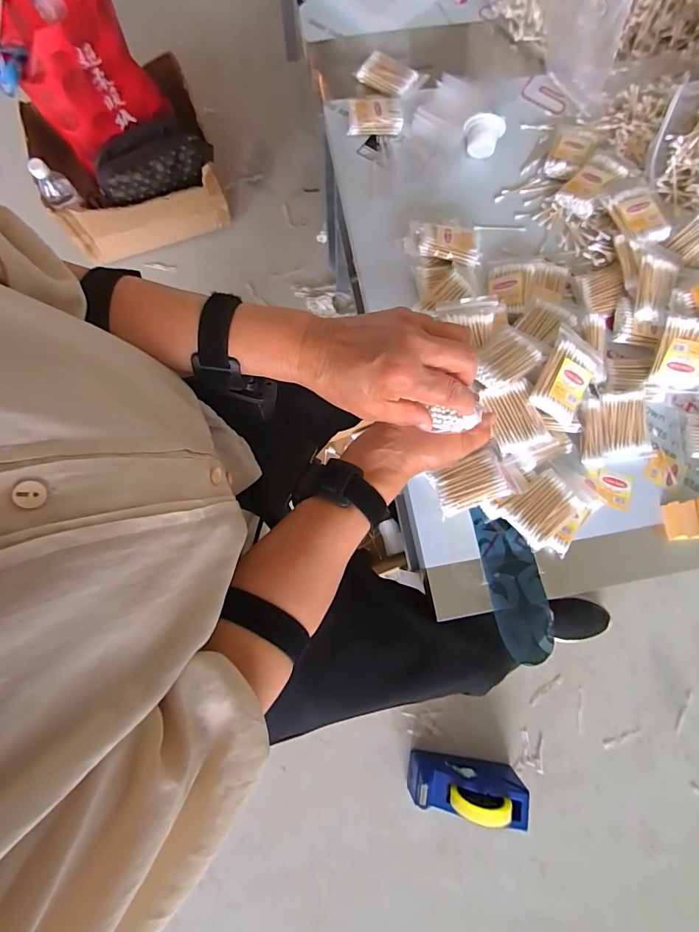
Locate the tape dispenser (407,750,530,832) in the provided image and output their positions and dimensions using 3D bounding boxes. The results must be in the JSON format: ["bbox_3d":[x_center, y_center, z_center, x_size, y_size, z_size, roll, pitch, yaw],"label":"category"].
[{"bbox_3d":[0.218,0.594,0.762,0.200,0.123,0.067,9,78,1],"label":"tape dispenser"}]

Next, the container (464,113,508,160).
[{"bbox_3d":[0.181,-0.451,0.564,0.052,0.048,0.028,16,78,2],"label":"container"}]

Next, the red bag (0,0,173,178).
[{"bbox_3d":[-0.554,-0.823,0.847,0.242,0.226,0.201,-43,82,-9],"label":"red bag"}]

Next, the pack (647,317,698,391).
[{"bbox_3d":[0.384,-0.128,0.476,0.053,0.011,0.077,12,110,9],"label":"pack"}]

